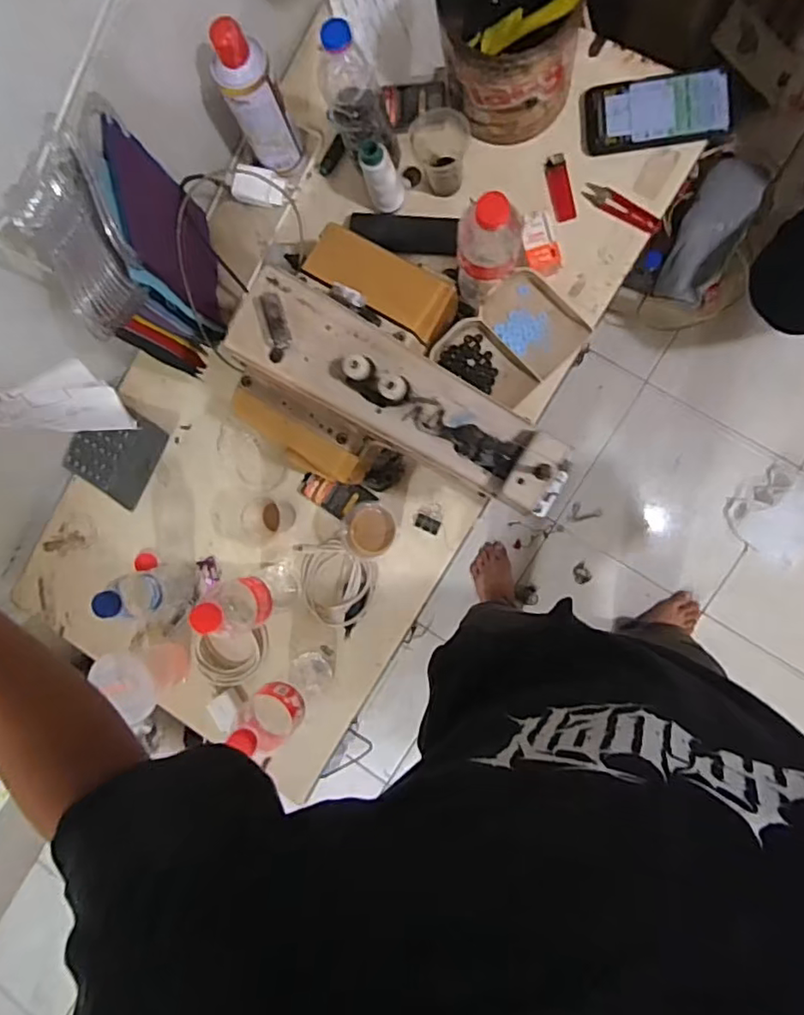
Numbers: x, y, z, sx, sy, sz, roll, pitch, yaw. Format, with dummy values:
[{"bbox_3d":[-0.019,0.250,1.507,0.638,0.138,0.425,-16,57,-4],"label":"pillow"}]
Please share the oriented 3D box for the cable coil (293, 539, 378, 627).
[{"bbox_3d":[-0.088,0.100,0.796,0.103,0.035,0.109,0,91,9],"label":"cable coil"}]

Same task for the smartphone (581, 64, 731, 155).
[{"bbox_3d":[0.311,-0.485,0.737,0.169,0.007,0.079,-1,98,14],"label":"smartphone"}]

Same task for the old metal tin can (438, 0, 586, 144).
[{"bbox_3d":[0.127,-0.543,0.694,0.148,0.146,0.163,5,91,9],"label":"old metal tin can"}]

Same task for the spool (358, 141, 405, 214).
[{"bbox_3d":[-0.024,-0.402,0.733,0.041,0.120,0.031,-20,88,8],"label":"spool"}]

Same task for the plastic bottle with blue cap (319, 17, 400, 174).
[{"bbox_3d":[-0.049,-0.460,0.700,0.064,0.203,0.065,0,91,9],"label":"plastic bottle with blue cap"}]

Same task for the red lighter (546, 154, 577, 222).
[{"bbox_3d":[0.201,-0.402,0.759,0.025,0.007,0.085,-13,89,9],"label":"red lighter"}]

